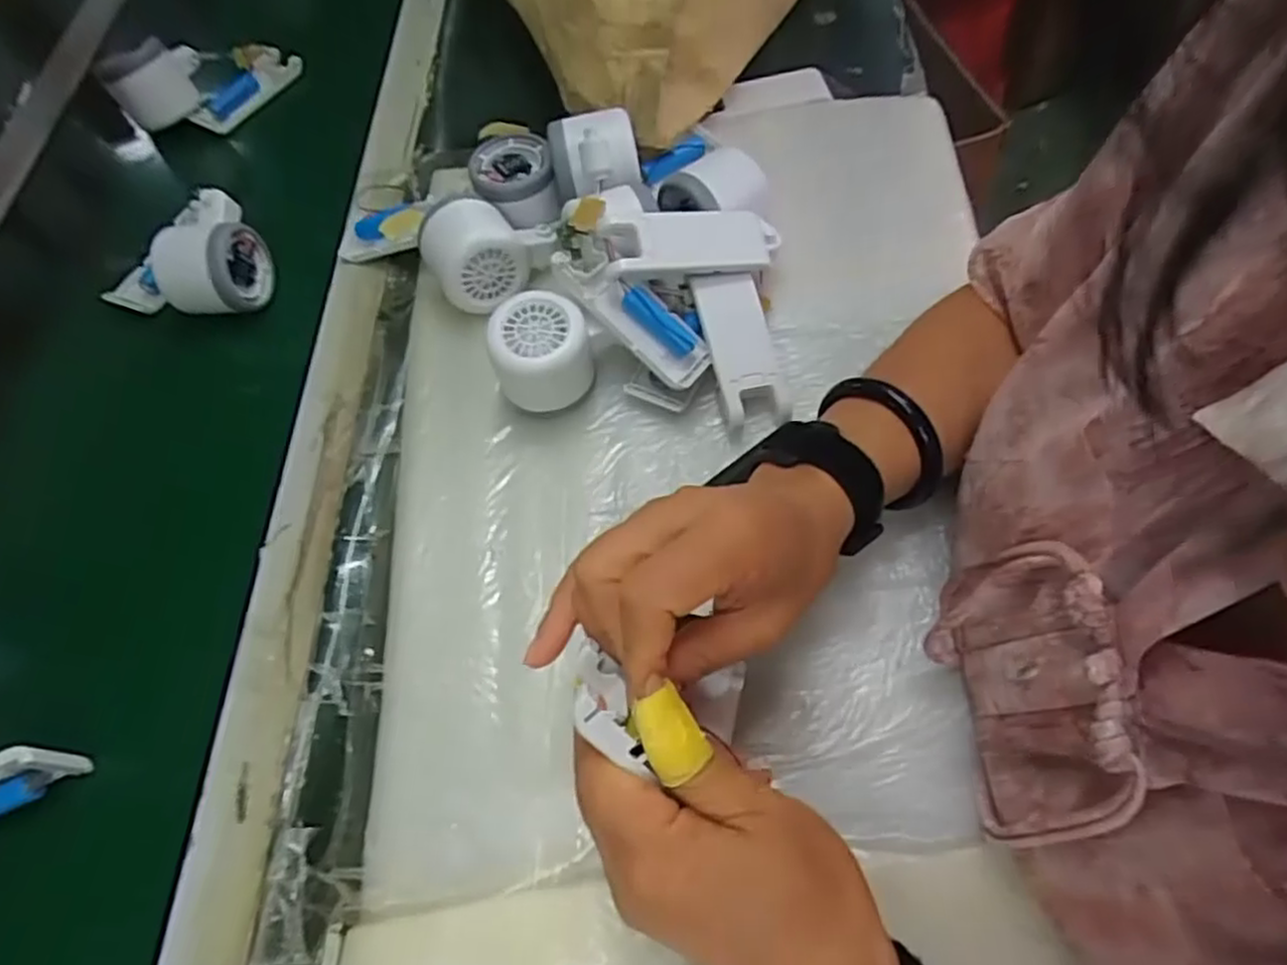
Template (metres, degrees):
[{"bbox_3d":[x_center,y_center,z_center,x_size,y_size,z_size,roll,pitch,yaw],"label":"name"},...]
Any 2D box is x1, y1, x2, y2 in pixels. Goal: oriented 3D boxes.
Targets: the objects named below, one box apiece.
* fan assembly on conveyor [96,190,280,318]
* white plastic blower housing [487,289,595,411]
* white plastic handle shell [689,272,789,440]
[{"bbox_3d":[-0.325,-0.158,0.508,0.115,0.052,0.072,2,60,5],"label":"fan assembly on conveyor"},{"bbox_3d":[-0.059,-0.074,0.430,0.057,0.058,0.053,-17,61,-6],"label":"white plastic blower housing"},{"bbox_3d":[0.057,-0.077,0.430,0.039,0.020,0.094,-11,80,-2],"label":"white plastic handle shell"}]

